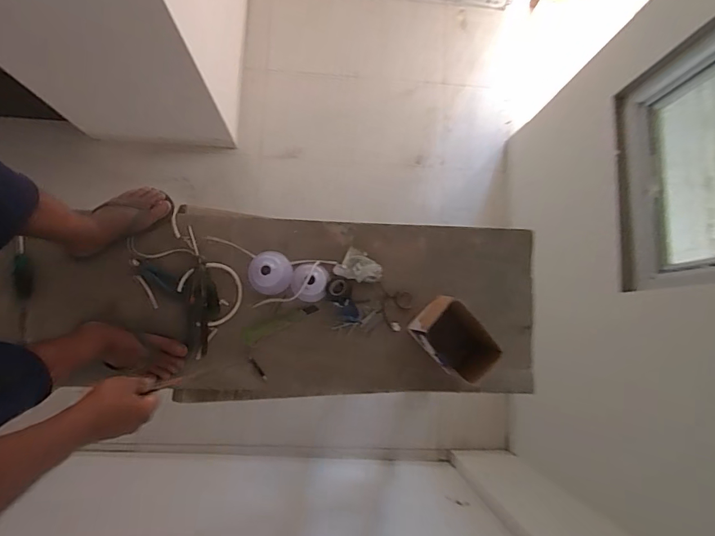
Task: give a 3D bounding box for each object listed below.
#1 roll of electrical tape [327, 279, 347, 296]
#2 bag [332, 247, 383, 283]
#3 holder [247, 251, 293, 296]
[{"bbox_3d":[-0.046,0.045,0.993,0.039,0.015,0.041,0,80,-1],"label":"roll of electrical tape"},{"bbox_3d":[0.005,-0.004,1.001,0.110,0.038,0.074,20,83,1],"label":"bag"},{"bbox_3d":[-0.199,0.008,0.966,0.092,0.075,0.097,0,84,-2],"label":"holder"}]

